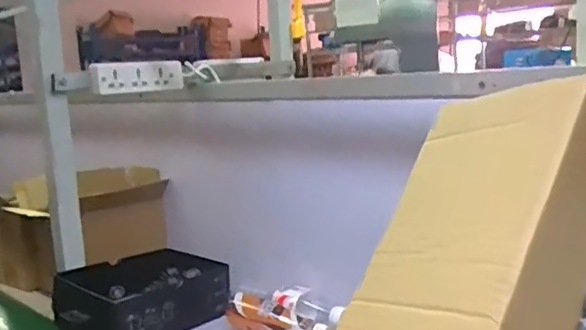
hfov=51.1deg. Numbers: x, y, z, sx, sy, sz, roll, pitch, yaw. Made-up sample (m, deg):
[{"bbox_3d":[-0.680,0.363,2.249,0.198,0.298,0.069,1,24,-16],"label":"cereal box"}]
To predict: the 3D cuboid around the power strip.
[{"bbox_3d":[-0.258,-0.149,1.043,0.027,0.052,0.196,2,8,31],"label":"power strip"}]

